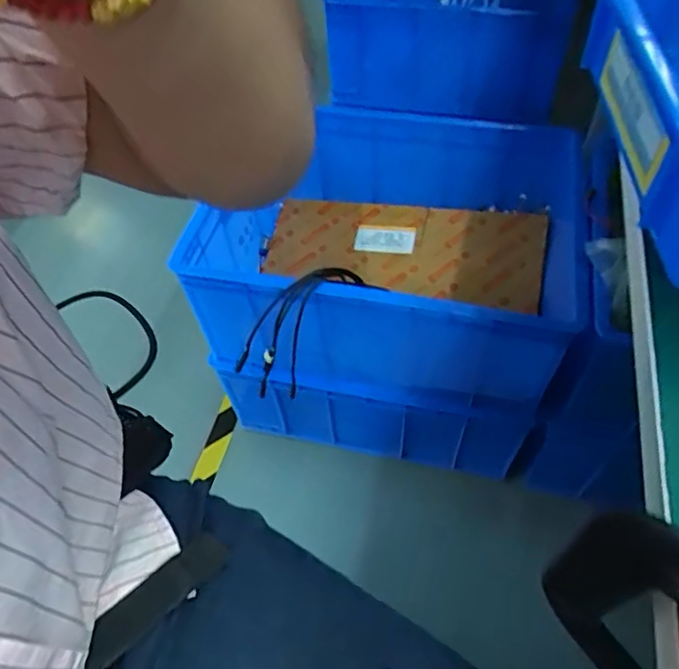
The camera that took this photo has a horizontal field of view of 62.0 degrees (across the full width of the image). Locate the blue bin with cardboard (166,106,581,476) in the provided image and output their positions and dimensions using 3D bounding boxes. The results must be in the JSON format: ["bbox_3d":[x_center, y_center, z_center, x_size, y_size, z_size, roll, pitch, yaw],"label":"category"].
[{"bbox_3d":[0.091,-0.092,1.005,0.539,0.438,0.473,10,55,10],"label":"blue bin with cardboard"}]

